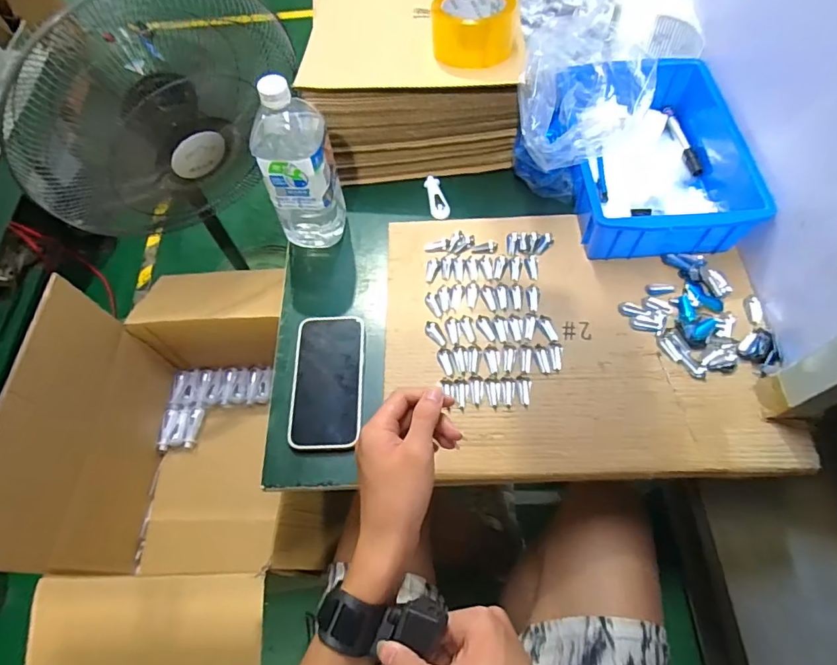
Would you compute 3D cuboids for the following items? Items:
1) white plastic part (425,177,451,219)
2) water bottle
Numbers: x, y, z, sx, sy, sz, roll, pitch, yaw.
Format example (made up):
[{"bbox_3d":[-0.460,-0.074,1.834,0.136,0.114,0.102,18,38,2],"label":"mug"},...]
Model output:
[{"bbox_3d":[0.027,-0.200,0.719,0.026,0.007,0.082,-10,62,-2],"label":"white plastic part"},{"bbox_3d":[-0.148,-0.204,0.609,0.085,0.231,0.091,-16,63,-5],"label":"water bottle"}]

